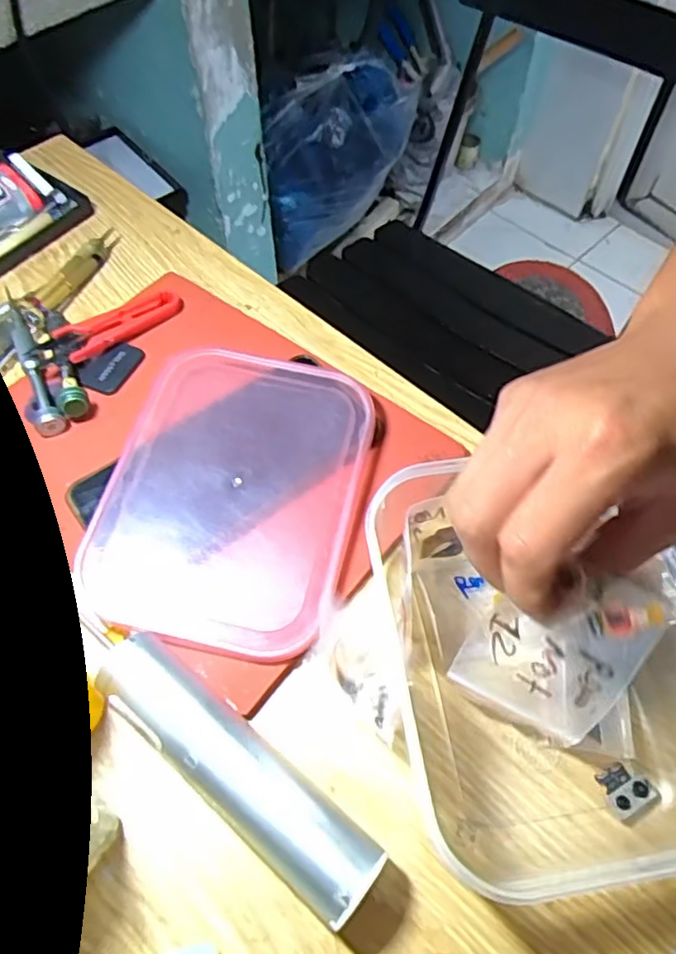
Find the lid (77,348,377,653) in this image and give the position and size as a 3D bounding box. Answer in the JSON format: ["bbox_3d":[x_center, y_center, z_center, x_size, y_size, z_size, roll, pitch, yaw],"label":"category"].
[{"bbox_3d":[-0.056,0.006,0.342,0.127,0.015,0.169,10,59,6],"label":"lid"}]

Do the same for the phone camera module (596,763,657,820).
[{"bbox_3d":[0.129,0.138,0.282,0.020,0.006,0.019,-26,62,-16],"label":"phone camera module"}]

